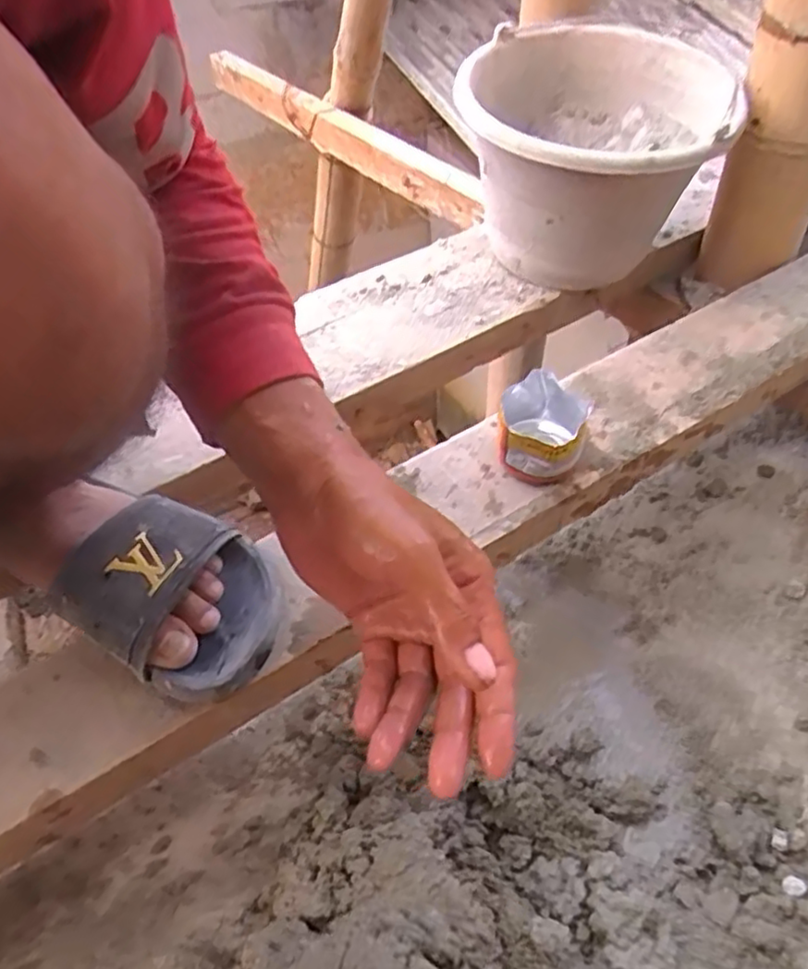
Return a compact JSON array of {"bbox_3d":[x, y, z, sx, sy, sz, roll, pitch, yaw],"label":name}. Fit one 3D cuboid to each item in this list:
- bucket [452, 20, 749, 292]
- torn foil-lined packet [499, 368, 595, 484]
[{"bbox_3d":[0.169,-0.288,0.638,0.228,0.200,0.250,12,52,15],"label":"bucket"},{"bbox_3d":[0.106,-0.043,0.516,0.067,0.055,0.075,12,52,16],"label":"torn foil-lined packet"}]

